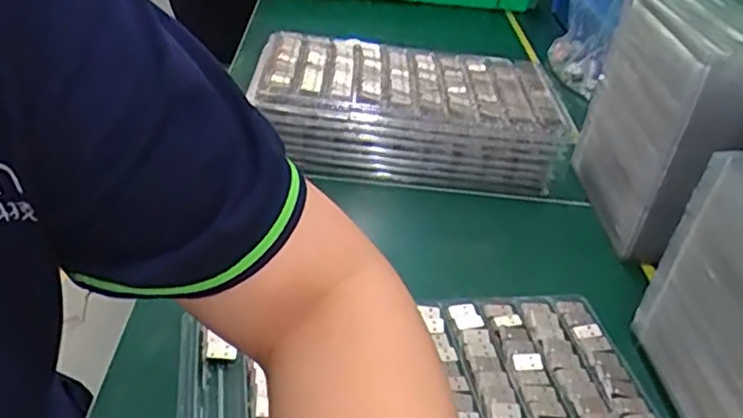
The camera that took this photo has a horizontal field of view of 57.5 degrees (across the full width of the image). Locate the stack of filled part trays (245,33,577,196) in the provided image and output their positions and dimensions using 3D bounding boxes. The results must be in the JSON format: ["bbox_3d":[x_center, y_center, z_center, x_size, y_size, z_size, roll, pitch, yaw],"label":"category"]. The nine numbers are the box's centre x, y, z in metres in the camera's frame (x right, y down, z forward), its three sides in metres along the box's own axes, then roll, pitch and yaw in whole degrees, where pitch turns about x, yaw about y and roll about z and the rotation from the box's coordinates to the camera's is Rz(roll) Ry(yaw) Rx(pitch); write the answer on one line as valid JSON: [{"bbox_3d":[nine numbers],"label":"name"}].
[{"bbox_3d":[0.029,-0.097,0.692,0.302,0.078,0.181,5,35,-5],"label":"stack of filled part trays"}]

